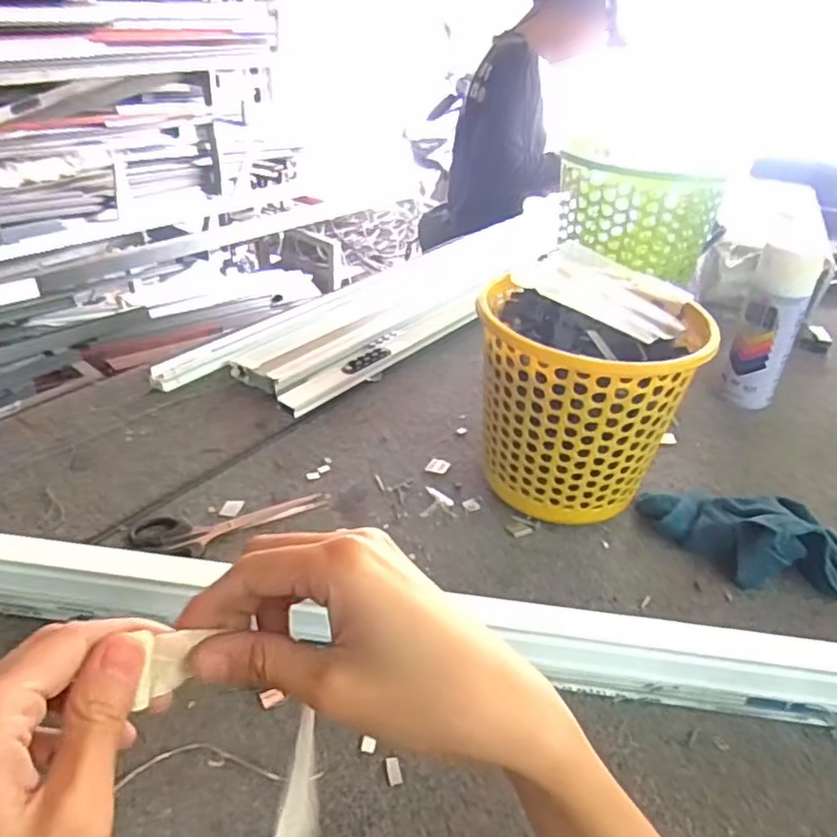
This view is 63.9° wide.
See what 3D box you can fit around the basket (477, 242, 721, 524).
[{"bbox_3d":[0.150,-0.013,0.633,0.189,0.190,0.182,6,33,4],"label":"basket"}]

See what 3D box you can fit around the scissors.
[{"bbox_3d":[-0.169,0.097,0.609,0.170,0.005,0.060,-7,34,-15],"label":"scissors"}]

